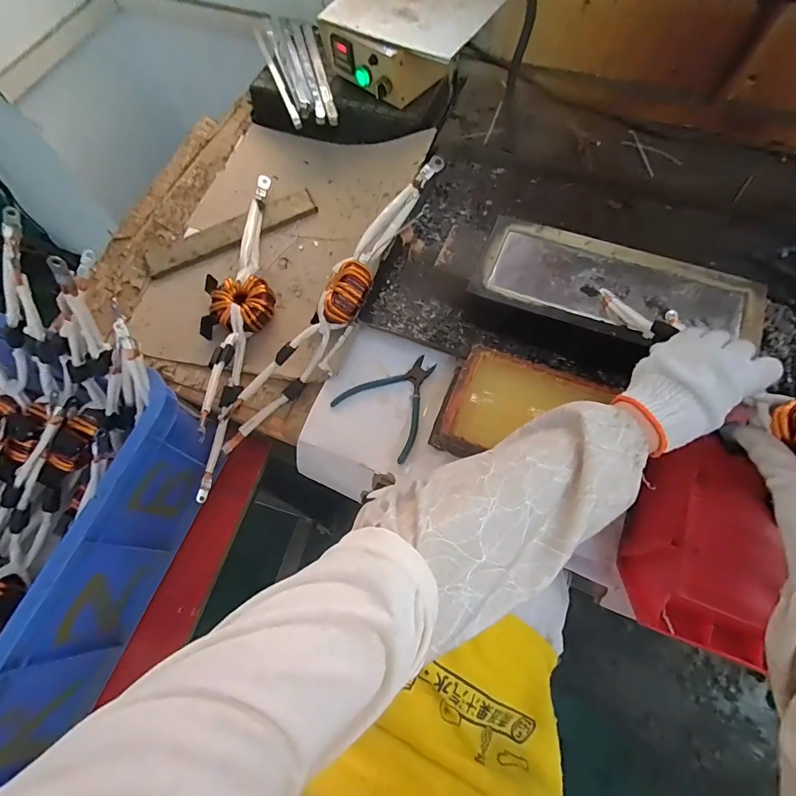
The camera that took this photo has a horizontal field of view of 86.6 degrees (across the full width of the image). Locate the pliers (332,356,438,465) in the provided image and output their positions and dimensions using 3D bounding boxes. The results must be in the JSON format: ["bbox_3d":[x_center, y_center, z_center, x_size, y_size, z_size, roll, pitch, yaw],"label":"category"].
[{"bbox_3d":[0.002,0.000,0.571,0.125,0.006,0.133,40,75,18],"label":"pliers"}]

